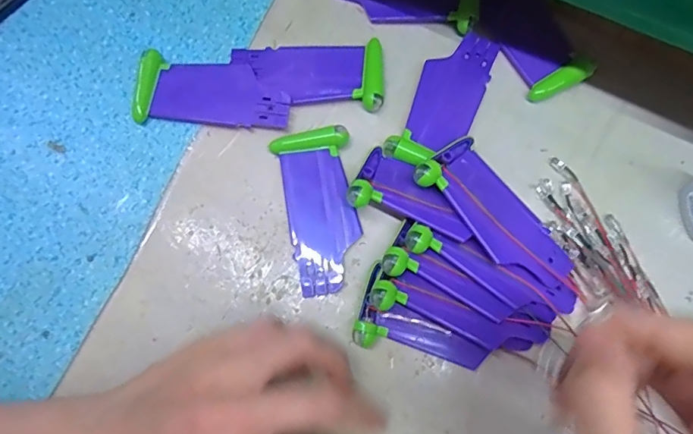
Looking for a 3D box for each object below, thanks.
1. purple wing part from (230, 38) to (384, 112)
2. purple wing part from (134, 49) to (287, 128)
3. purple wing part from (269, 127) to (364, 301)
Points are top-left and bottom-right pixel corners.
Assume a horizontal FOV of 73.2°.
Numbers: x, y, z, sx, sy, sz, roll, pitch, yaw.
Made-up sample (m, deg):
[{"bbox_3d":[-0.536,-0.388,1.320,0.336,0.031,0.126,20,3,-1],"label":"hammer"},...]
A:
[{"bbox_3d":[-0.022,-0.083,0.274,0.087,0.007,0.041,-2,77,1],"label":"purple wing part"},{"bbox_3d":[-0.079,-0.073,0.272,0.089,0.009,0.039,4,77,2],"label":"purple wing part"},{"bbox_3d":[-0.013,-0.005,0.256,0.040,0.009,0.089,-13,77,-2],"label":"purple wing part"}]

